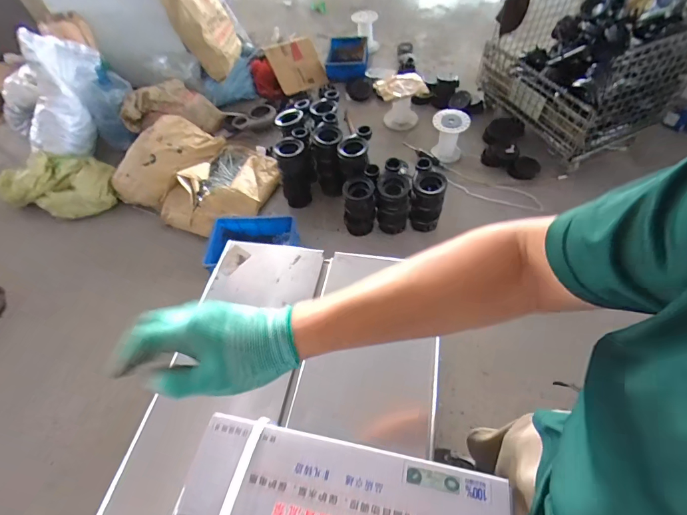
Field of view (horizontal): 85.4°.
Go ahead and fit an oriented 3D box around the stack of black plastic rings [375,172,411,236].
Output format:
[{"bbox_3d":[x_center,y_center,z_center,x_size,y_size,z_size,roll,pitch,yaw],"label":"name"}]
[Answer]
[{"bbox_3d":[0.238,-0.262,1.782,0.149,0.245,0.167,6,55,10],"label":"stack of black plastic rings"}]

